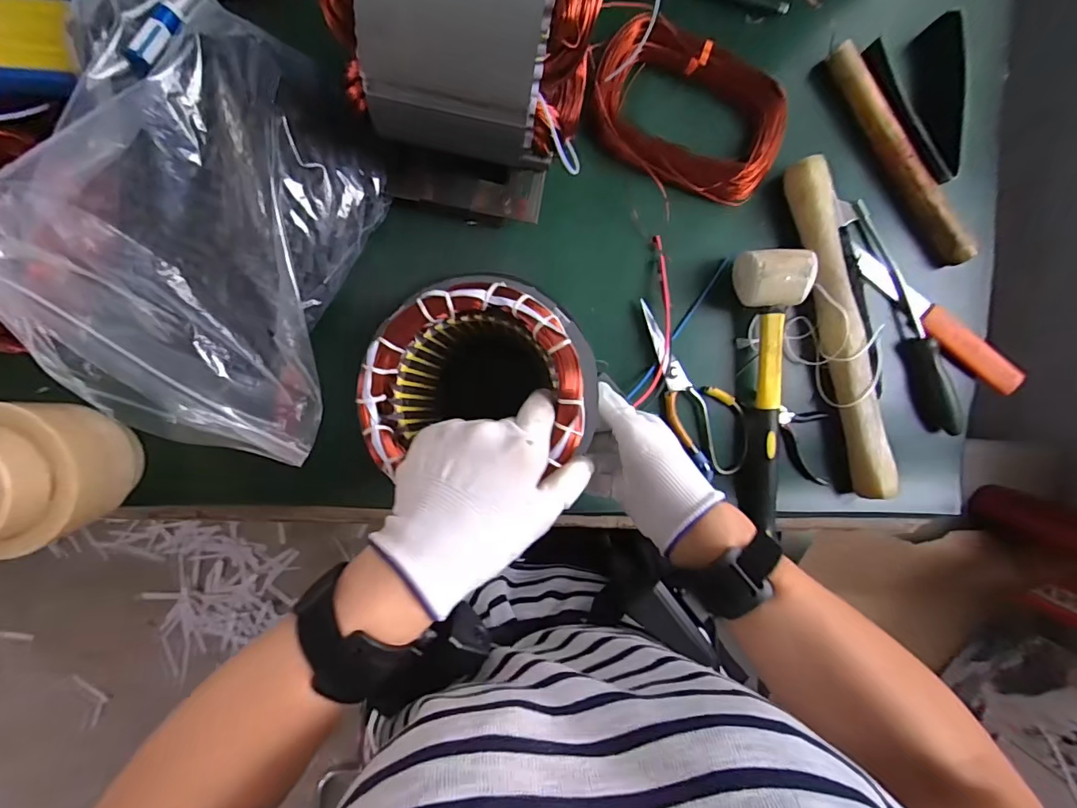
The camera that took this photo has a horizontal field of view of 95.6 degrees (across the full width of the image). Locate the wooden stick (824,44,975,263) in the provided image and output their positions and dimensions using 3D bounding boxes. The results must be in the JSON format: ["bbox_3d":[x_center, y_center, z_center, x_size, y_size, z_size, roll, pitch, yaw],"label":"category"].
[{"bbox_3d":[0.341,-0.232,0.462,0.031,0.022,0.230,-38,96,0],"label":"wooden stick"}]

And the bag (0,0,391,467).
[{"bbox_3d":[-0.250,-0.131,0.361,0.218,0.088,0.299,17,94,-5],"label":"bag"}]

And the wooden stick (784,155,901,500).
[{"bbox_3d":[0.287,-0.065,0.460,0.031,0.025,0.320,-17,96,-2],"label":"wooden stick"}]

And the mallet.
[{"bbox_3d":[0.224,-0.009,0.453,0.068,0.047,0.263,-6,95,-3],"label":"mallet"}]

